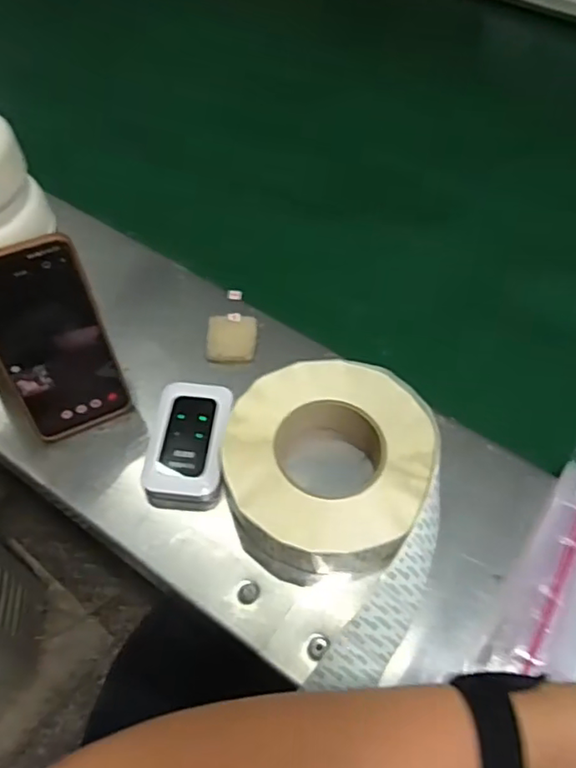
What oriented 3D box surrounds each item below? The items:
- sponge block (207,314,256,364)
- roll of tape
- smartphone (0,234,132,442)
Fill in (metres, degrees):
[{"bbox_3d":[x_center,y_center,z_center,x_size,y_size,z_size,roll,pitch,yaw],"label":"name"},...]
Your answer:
[{"bbox_3d":[-0.050,-0.041,0.531,0.043,0.012,0.047,4,56,2],"label":"sponge block"},{"bbox_3d":[0.029,0.060,0.445,0.148,0.047,0.163,17,57,10],"label":"roll of tape"},{"bbox_3d":[-0.169,-0.027,0.433,0.075,0.162,0.007,-24,44,-19],"label":"smartphone"}]

